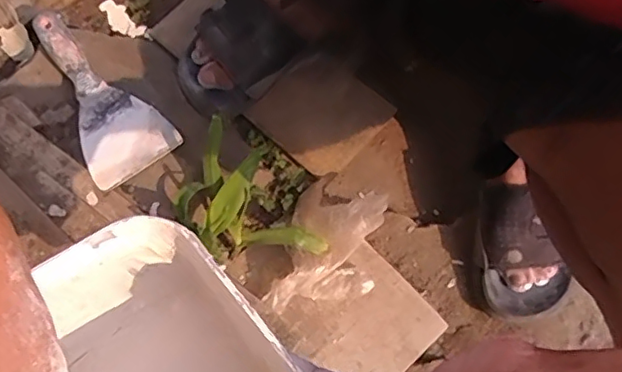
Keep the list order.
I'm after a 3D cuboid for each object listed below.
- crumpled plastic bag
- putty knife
[{"bbox_3d":[0.022,0.066,0.622,0.102,0.057,0.151,16,79,5],"label":"crumpled plastic bag"},{"bbox_3d":[-0.226,-0.099,0.600,0.090,0.022,0.192,-35,80,-6],"label":"putty knife"}]

